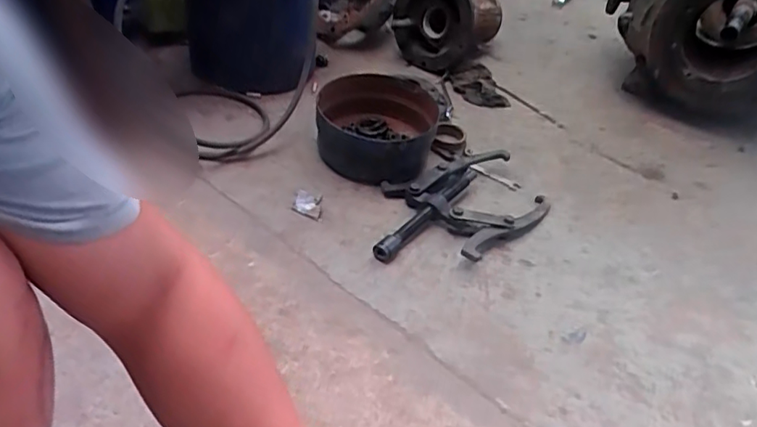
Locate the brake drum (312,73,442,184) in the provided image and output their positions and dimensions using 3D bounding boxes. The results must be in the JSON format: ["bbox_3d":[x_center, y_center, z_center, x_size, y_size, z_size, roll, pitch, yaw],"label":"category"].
[{"bbox_3d":[-0.001,-0.192,1.230,0.261,0.106,0.313,11,41,1],"label":"brake drum"}]

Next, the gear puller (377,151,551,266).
[{"bbox_3d":[0.146,-0.012,1.096,0.383,0.052,0.250,-17,48,-28],"label":"gear puller"}]

